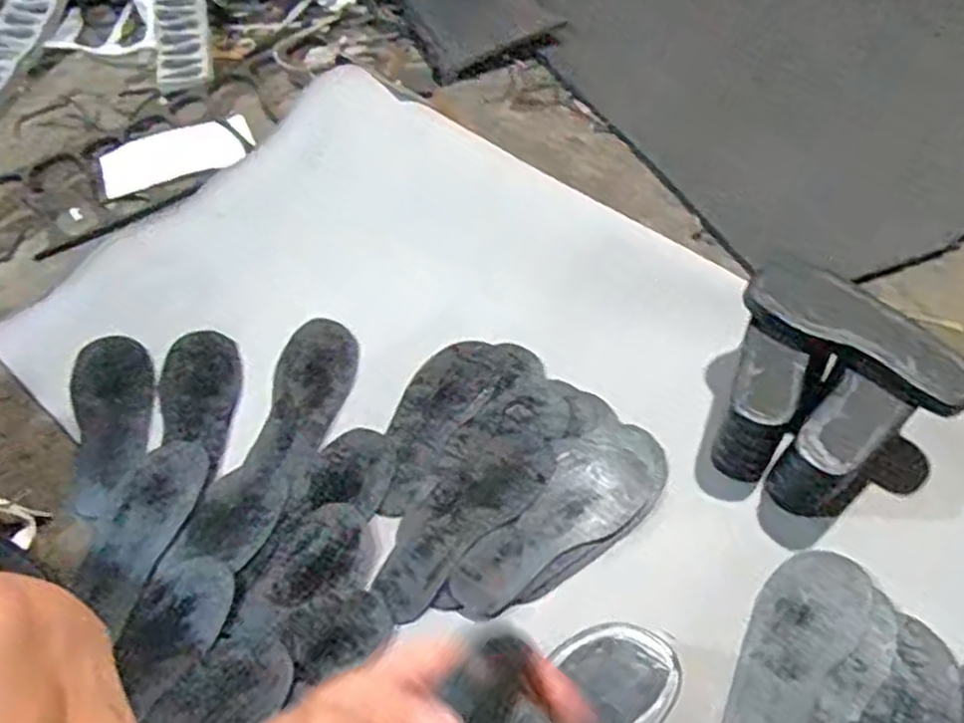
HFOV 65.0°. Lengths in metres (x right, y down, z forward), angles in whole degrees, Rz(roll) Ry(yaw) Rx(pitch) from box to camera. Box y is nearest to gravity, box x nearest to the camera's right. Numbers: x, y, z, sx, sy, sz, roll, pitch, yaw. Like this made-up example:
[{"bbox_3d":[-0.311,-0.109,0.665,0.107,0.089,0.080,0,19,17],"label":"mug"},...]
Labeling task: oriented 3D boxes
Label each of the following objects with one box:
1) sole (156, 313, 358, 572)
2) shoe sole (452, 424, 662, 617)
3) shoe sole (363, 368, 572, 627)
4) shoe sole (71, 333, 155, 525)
[{"bbox_3d":[-0.239,0.088,0.899,0.106,0.011,0.336,12,55,11],"label":"sole"},{"bbox_3d":[0.088,0.167,0.818,0.290,0.021,0.106,-39,62,-23],"label":"shoe sole"},{"bbox_3d":[-0.001,0.137,0.841,0.116,0.009,0.321,27,60,20],"label":"shoe sole"},{"bbox_3d":[-0.455,0.069,0.935,0.099,0.010,0.265,-19,53,-8],"label":"shoe sole"}]

